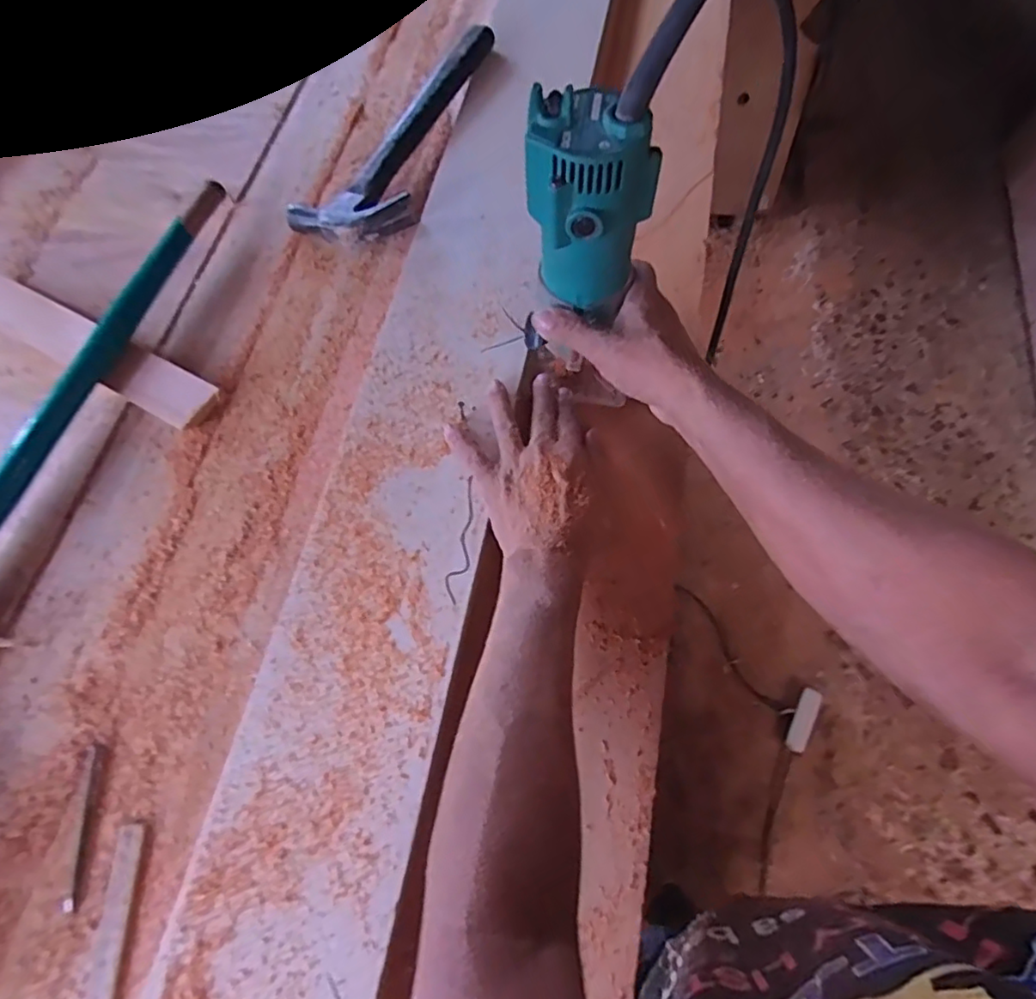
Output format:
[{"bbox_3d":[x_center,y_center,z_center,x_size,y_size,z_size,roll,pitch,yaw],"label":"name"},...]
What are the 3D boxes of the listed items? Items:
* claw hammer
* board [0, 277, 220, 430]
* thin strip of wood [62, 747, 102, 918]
[{"bbox_3d":[-0.126,-0.410,0.667,0.136,0.050,0.337,17,67,10],"label":"claw hammer"},{"bbox_3d":[-0.421,-0.149,0.576,0.325,0.015,0.050,27,69,14],"label":"board"},{"bbox_3d":[-0.300,0.223,0.408,0.013,0.004,0.099,-6,65,0],"label":"thin strip of wood"}]

